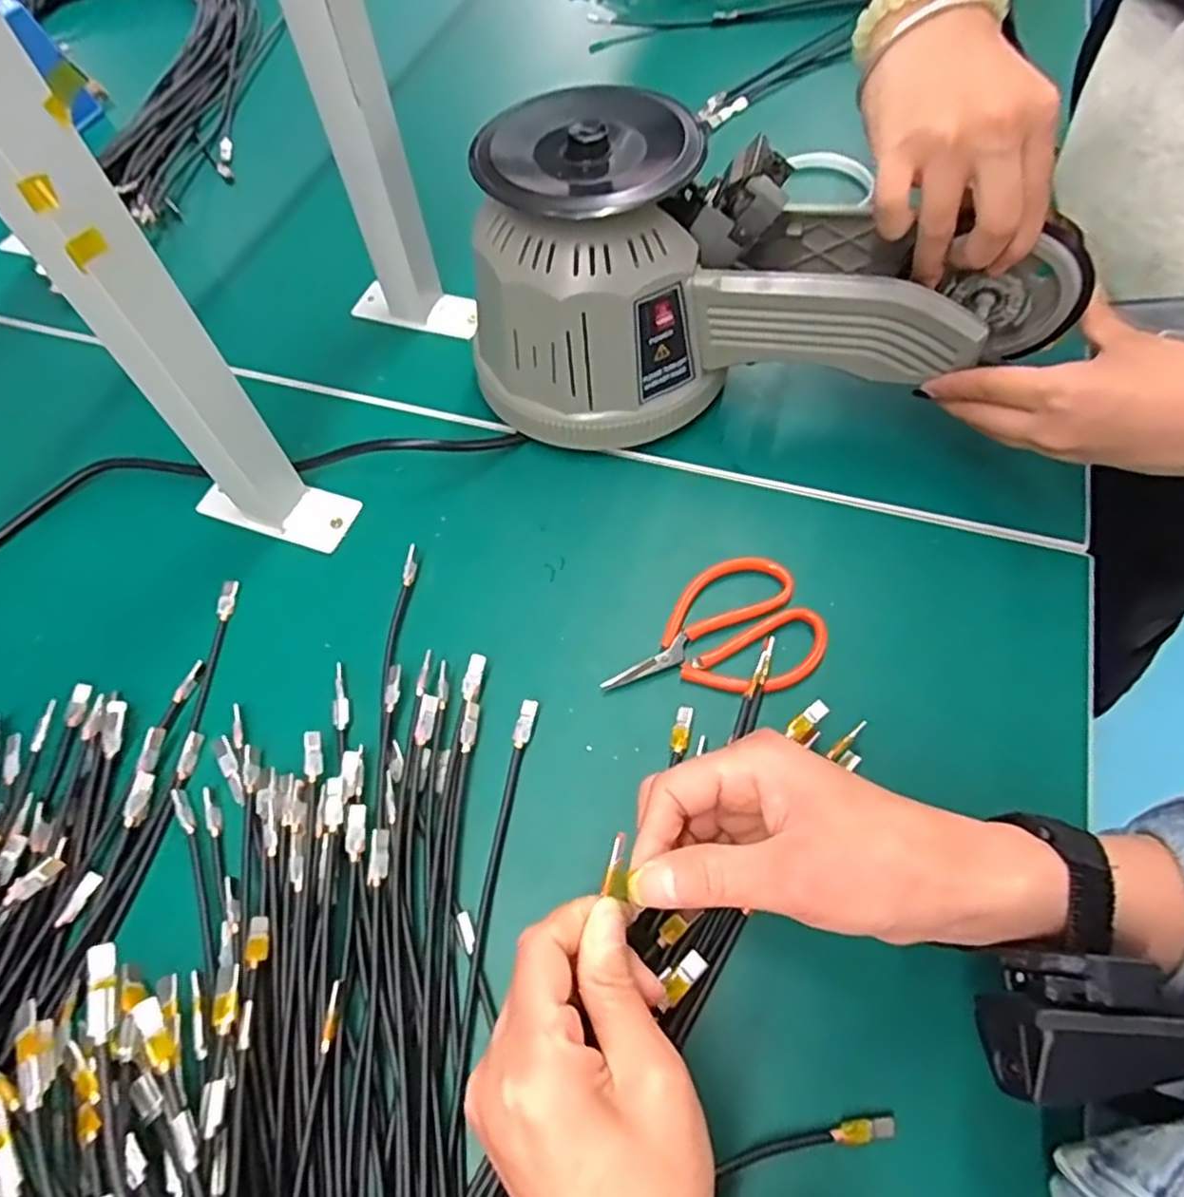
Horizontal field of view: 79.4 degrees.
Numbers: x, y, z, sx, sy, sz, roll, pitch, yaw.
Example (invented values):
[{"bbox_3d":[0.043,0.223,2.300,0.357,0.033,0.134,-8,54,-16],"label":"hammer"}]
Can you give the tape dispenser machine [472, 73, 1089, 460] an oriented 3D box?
[{"bbox_3d":[0.076,-0.176,0.404,0.287,0.147,0.124,-1,61,3],"label":"tape dispenser machine"}]

